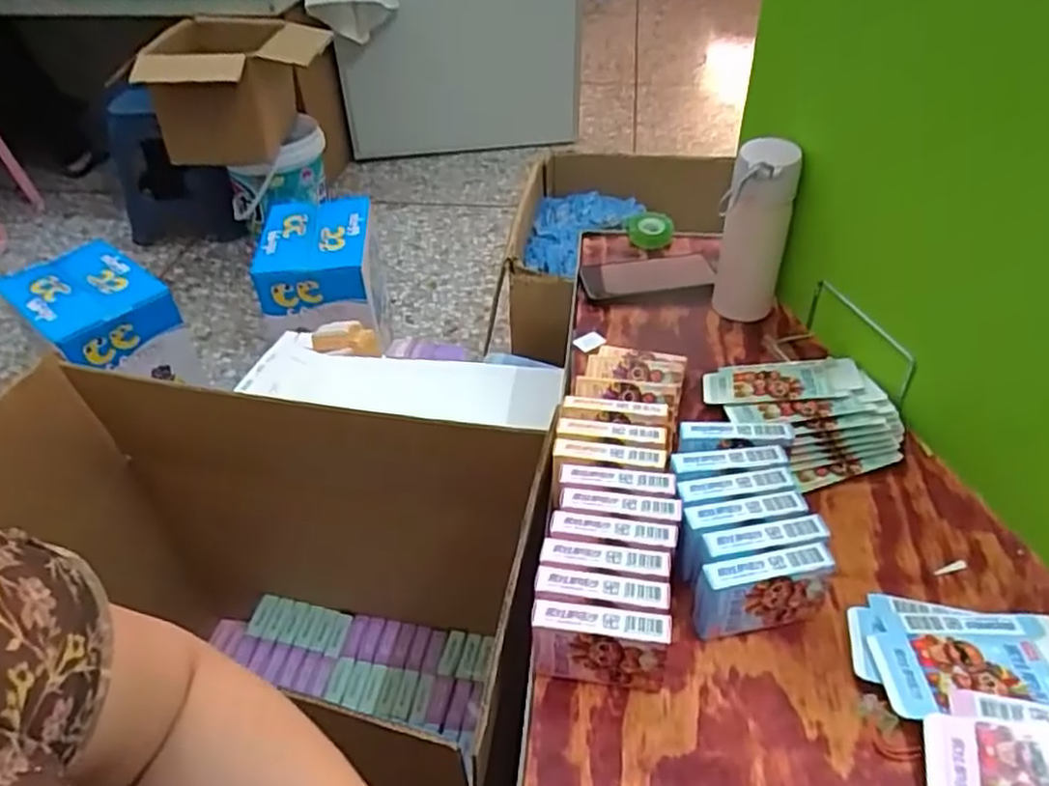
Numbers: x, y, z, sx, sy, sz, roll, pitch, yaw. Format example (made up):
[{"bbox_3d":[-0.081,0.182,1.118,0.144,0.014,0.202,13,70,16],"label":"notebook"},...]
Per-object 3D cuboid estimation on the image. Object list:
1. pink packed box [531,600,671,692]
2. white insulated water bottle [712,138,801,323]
[{"bbox_3d":[0.052,0.177,0.500,0.089,0.067,0.026,5,43,8],"label":"pink packed box"},{"bbox_3d":[0.246,-0.165,0.776,0.069,0.197,0.070,10,42,14],"label":"white insulated water bottle"}]

